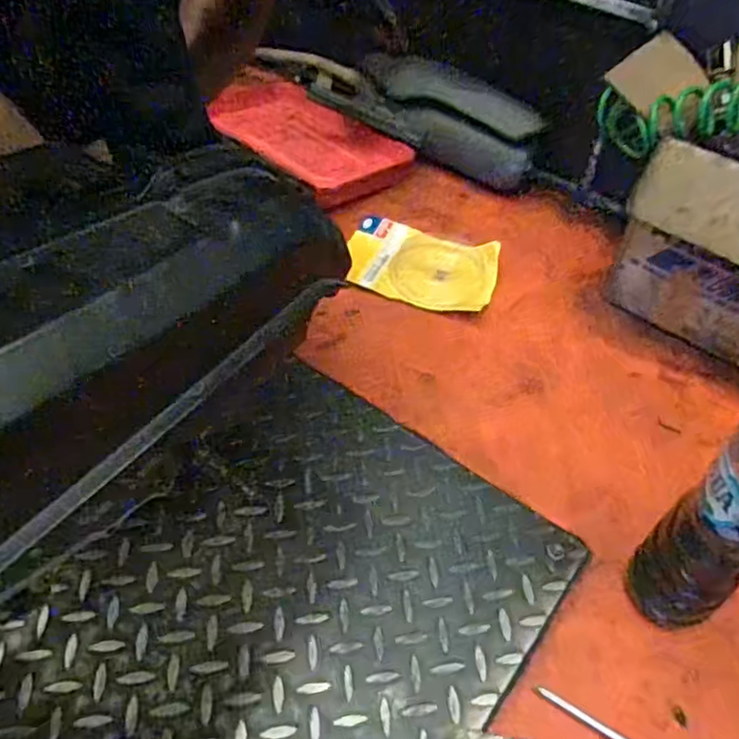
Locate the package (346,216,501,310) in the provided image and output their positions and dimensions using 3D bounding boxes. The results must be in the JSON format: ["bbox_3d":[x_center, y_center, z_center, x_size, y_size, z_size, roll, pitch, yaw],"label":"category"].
[{"bbox_3d":[0.077,-0.165,0.977,0.228,0.031,0.162,19,48,11],"label":"package"}]

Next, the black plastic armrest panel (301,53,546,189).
[{"bbox_3d":[0.098,-0.495,1.220,0.481,0.125,0.090,34,53,23],"label":"black plastic armrest panel"}]

